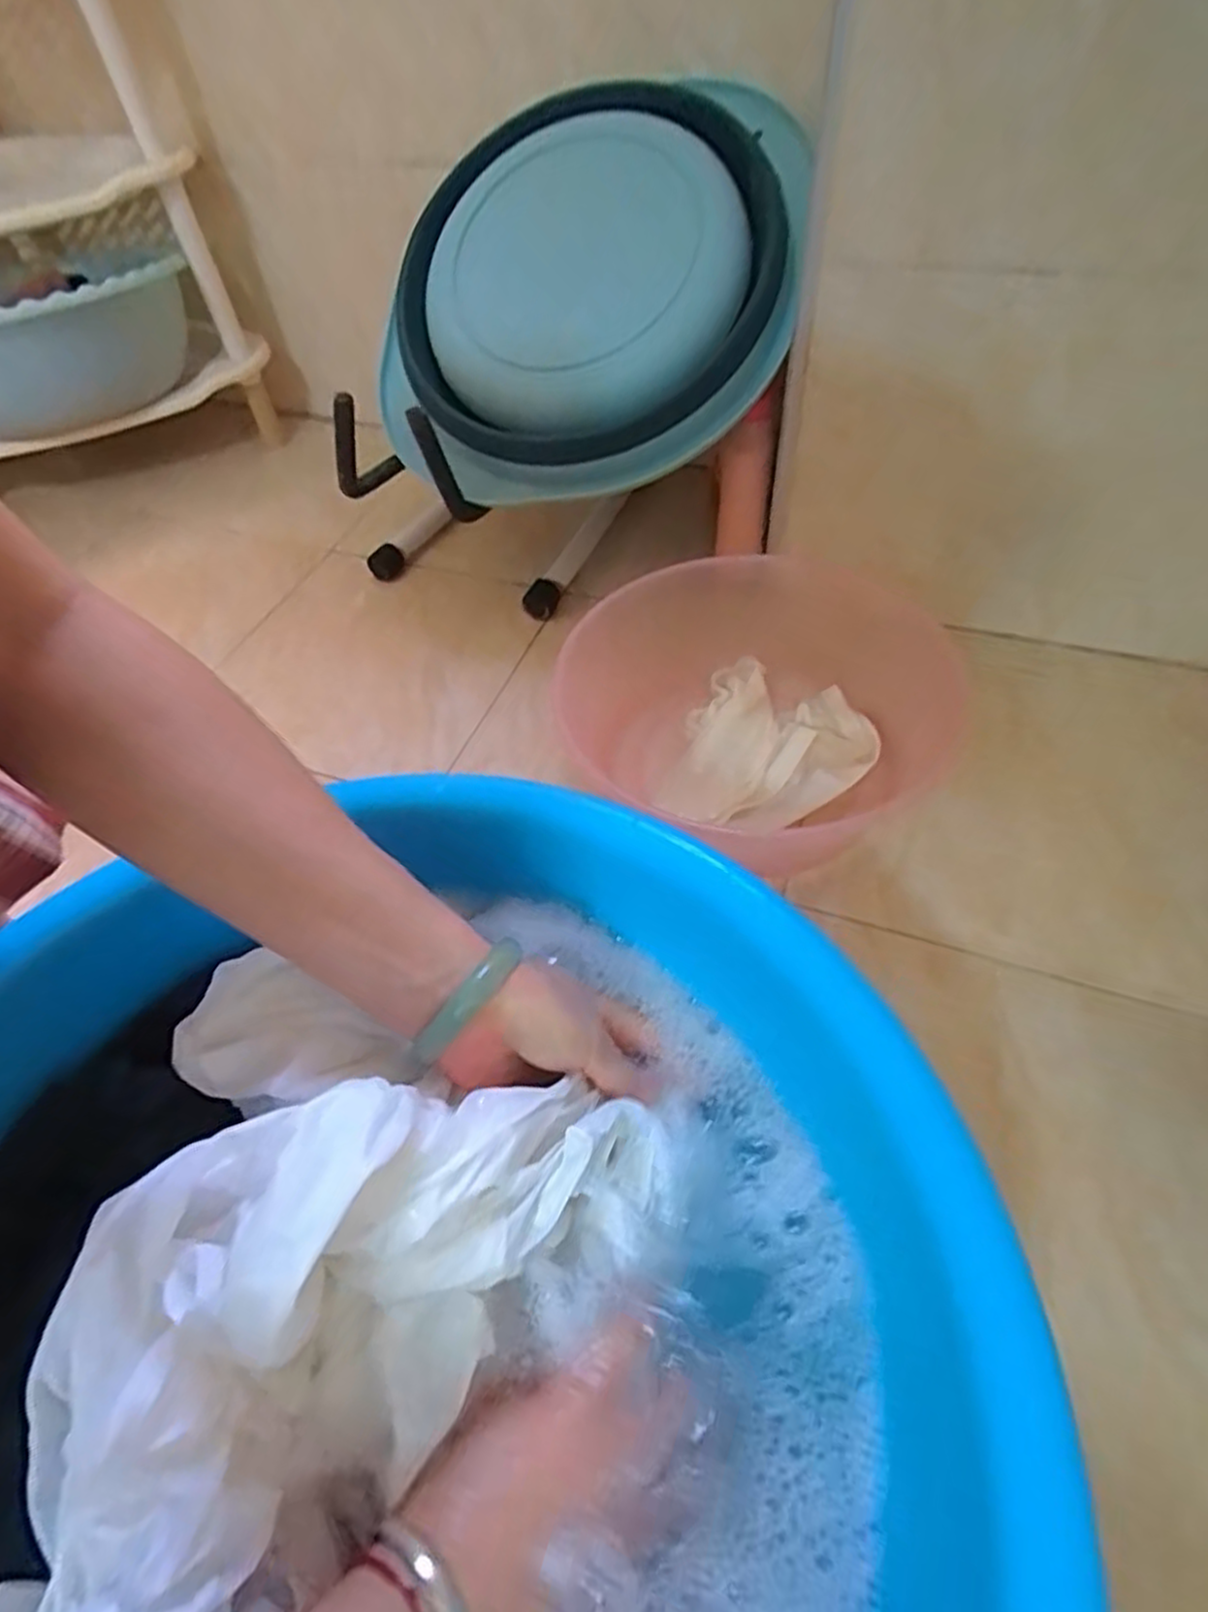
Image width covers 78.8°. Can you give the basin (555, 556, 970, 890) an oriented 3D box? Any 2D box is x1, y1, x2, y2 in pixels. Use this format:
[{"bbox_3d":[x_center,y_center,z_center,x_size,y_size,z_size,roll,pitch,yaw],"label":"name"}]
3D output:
[{"bbox_3d":[0.139,-0.091,0.604,0.285,0.101,0.260,21,57,20],"label":"basin"}]

